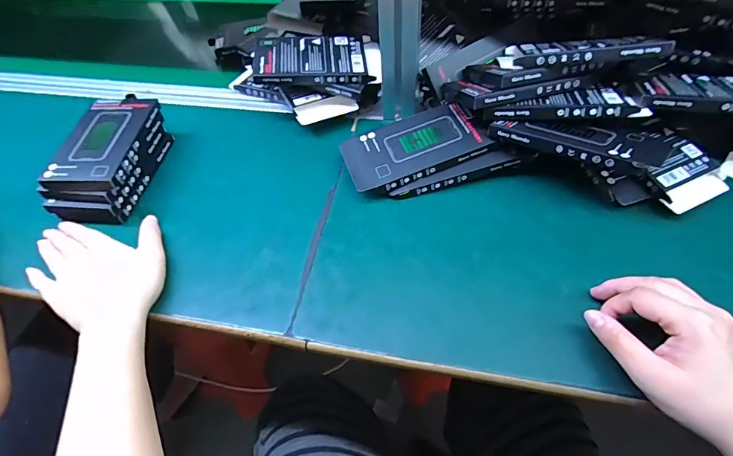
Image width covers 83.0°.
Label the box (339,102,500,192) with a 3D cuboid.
[{"bbox_3d":[0.051,-0.091,0.455,0.150,0.011,0.081,-22,59,-3],"label":"box"}]

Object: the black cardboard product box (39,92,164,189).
[{"bbox_3d":[-0.288,-0.100,0.460,0.075,0.017,0.142,1,52,5],"label":"black cardboard product box"}]

